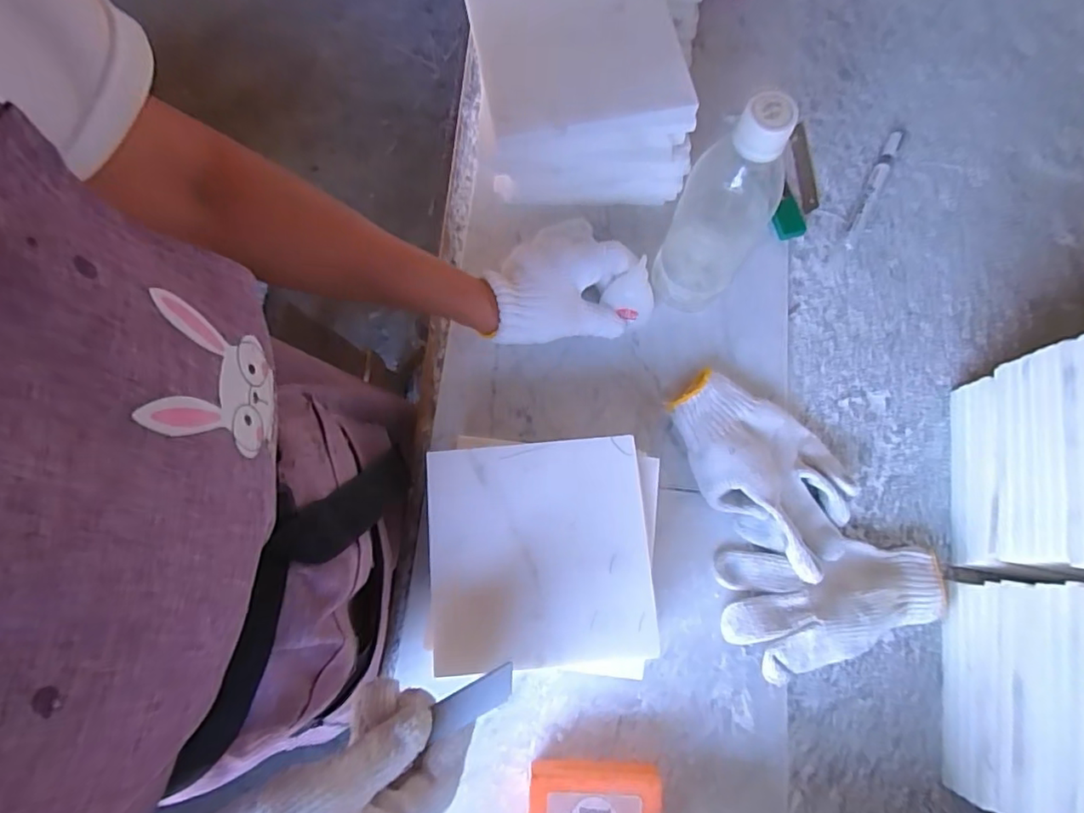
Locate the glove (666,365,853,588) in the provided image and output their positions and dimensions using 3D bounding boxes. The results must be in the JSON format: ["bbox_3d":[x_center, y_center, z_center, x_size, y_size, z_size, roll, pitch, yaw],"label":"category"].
[{"bbox_3d":[0.182,0.047,0.458,0.169,0.034,0.105,40,80,10],"label":"glove"}]

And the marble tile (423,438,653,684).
[{"bbox_3d":[-0.003,0.102,0.394,0.151,0.007,0.151,-5,76,0],"label":"marble tile"}]

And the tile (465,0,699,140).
[{"bbox_3d":[0.025,-0.281,0.424,0.148,0.015,0.154,-12,75,-3],"label":"tile"}]

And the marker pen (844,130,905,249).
[{"bbox_3d":[0.324,-0.214,0.548,0.015,0.012,0.148,28,78,7],"label":"marker pen"}]

